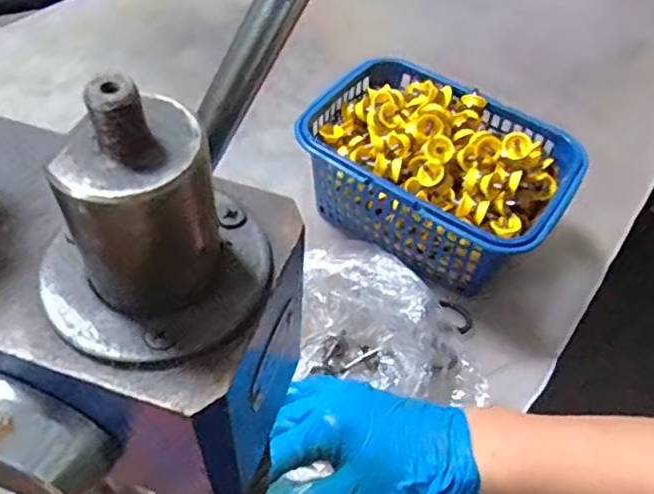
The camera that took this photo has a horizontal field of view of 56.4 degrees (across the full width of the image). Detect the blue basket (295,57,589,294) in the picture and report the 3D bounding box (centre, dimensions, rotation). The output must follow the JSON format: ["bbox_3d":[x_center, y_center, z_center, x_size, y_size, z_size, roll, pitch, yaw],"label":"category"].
[{"bbox_3d":[0.104,-0.067,0.604,0.239,0.136,0.171,30,54,17],"label":"blue basket"}]

